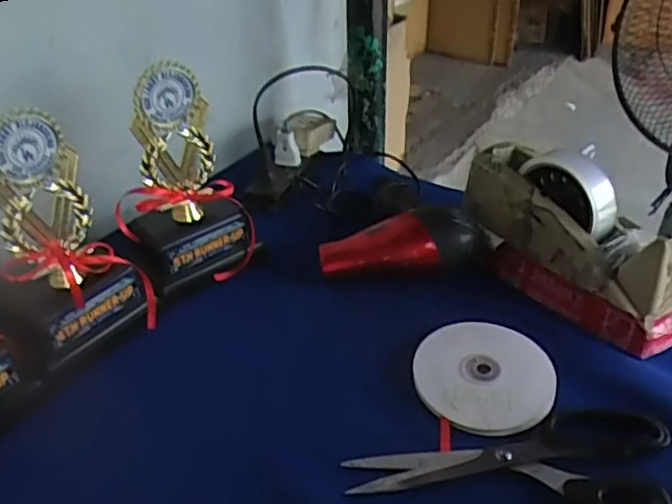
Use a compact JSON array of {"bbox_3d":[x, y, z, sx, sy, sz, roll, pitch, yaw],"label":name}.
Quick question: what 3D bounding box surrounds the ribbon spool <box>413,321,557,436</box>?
[{"bbox_3d":[0.115,0.096,0.505,0.102,0.014,0.104,-2,35,1],"label":"ribbon spool"}]

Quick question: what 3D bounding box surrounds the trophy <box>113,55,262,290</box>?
[{"bbox_3d":[-0.137,-0.065,0.572,0.116,0.183,0.062,-19,38,-22],"label":"trophy"}]

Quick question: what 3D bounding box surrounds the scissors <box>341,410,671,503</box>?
[{"bbox_3d":[0.119,0.142,0.441,0.214,0.012,0.085,2,35,6],"label":"scissors"}]

